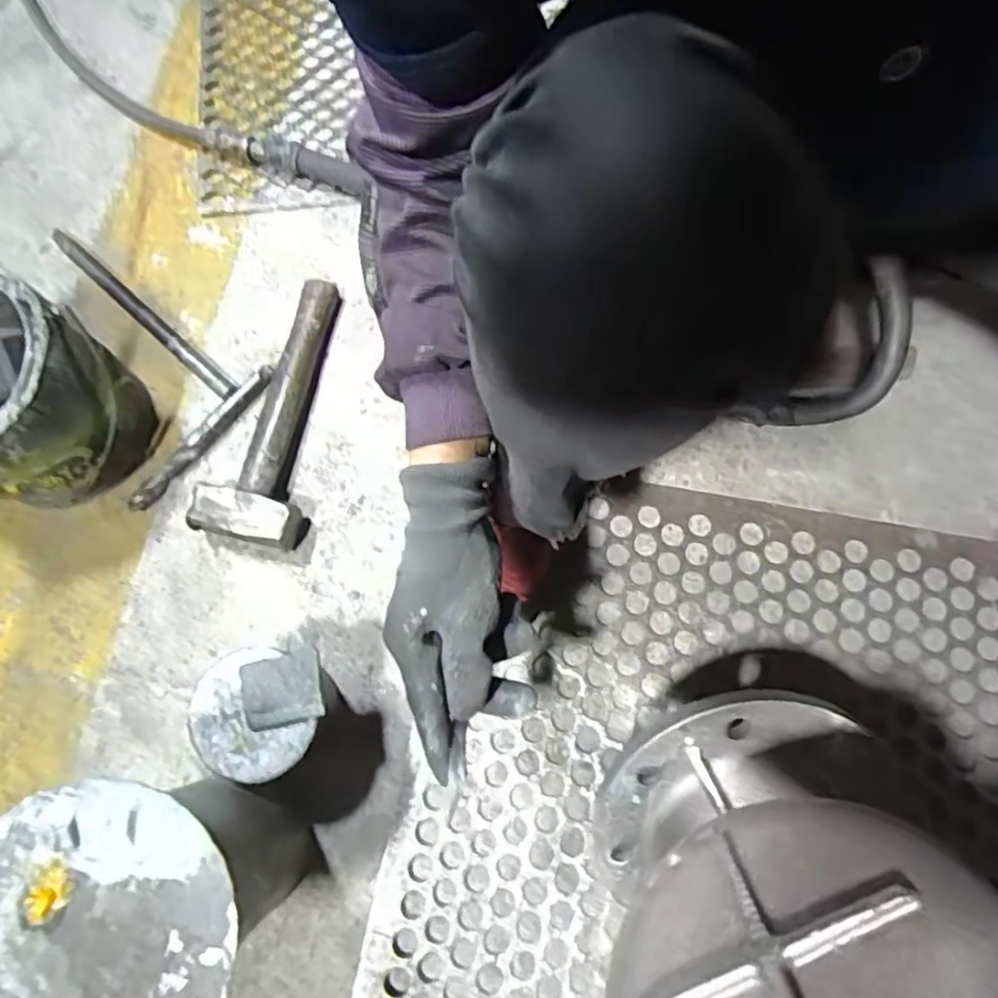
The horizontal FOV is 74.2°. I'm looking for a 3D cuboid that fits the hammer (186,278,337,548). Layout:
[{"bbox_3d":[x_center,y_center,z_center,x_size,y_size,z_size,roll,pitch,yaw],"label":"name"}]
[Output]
[{"bbox_3d":[-0.208,-0.088,0.611,0.084,0.050,0.260,6,76,3],"label":"hammer"}]

